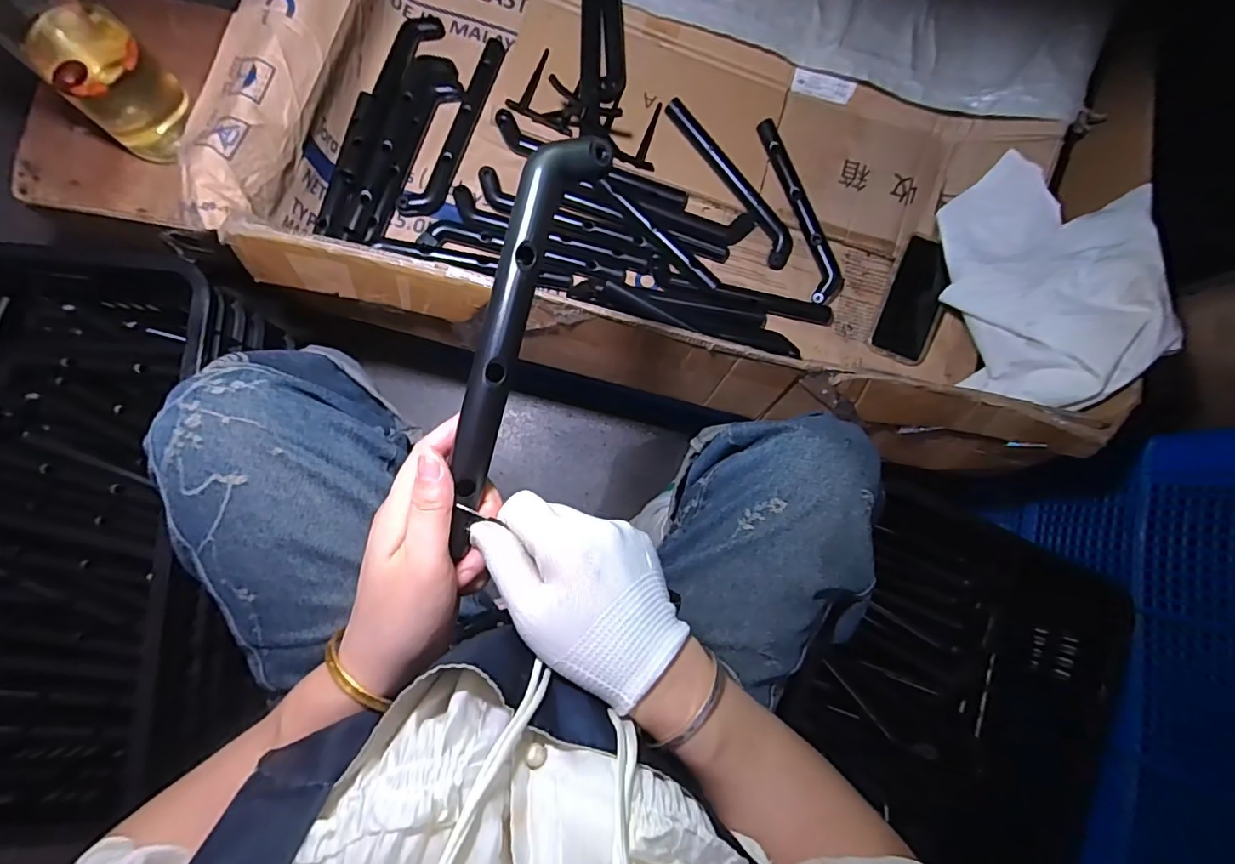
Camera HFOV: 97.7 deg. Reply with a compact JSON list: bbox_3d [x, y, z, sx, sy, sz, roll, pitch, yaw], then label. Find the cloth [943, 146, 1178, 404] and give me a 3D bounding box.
[{"bbox_3d":[0.493,-0.184,0.626,0.039,0.192,0.313,27,64,-46],"label":"cloth"}]

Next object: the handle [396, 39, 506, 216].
[{"bbox_3d":[-0.188,-0.366,0.646,0.043,0.015,0.243,26,82,-5],"label":"handle"}]

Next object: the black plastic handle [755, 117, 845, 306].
[{"bbox_3d":[0.242,-0.288,0.698,0.048,0.021,0.243,-19,88,-9],"label":"black plastic handle"}]

